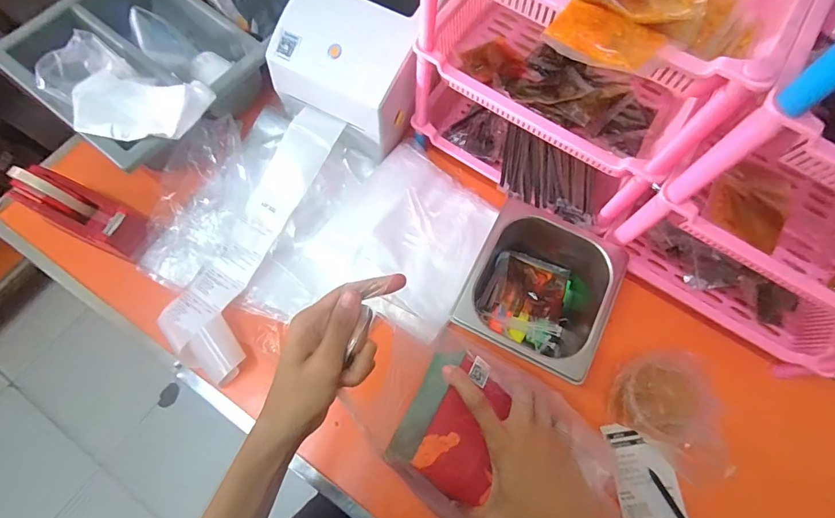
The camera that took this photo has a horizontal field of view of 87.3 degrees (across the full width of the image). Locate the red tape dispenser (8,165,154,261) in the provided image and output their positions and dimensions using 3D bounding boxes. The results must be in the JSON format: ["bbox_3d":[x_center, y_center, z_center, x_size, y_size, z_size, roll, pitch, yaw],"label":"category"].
[{"bbox_3d":[-0.415,-0.055,0.542,0.160,0.052,0.063,27,71,-6],"label":"red tape dispenser"}]

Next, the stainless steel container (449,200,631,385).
[{"bbox_3d":[0.148,0.038,0.546,0.159,0.096,0.181,26,72,7],"label":"stainless steel container"}]

